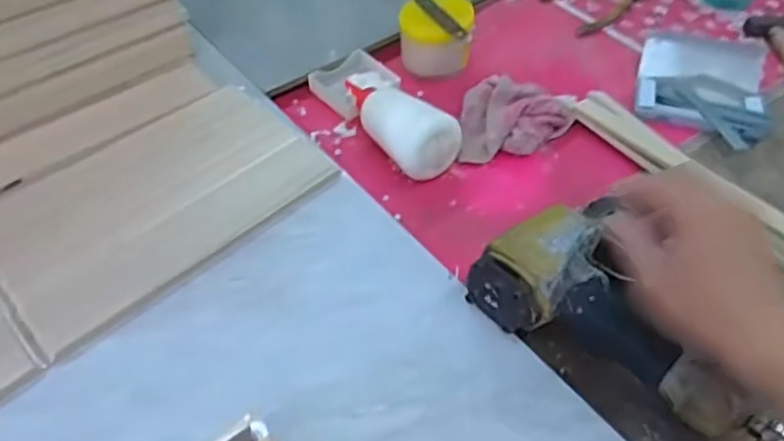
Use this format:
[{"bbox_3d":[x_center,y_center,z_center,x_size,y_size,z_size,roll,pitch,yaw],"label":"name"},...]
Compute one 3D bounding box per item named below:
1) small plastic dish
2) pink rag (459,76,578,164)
[{"bbox_3d":[-0.040,-0.148,0.670,0.083,0.019,0.070,-30,57,-23],"label":"small plastic dish"},{"bbox_3d":[0.125,-0.103,0.613,0.115,0.042,0.085,-1,51,-3],"label":"pink rag"}]

